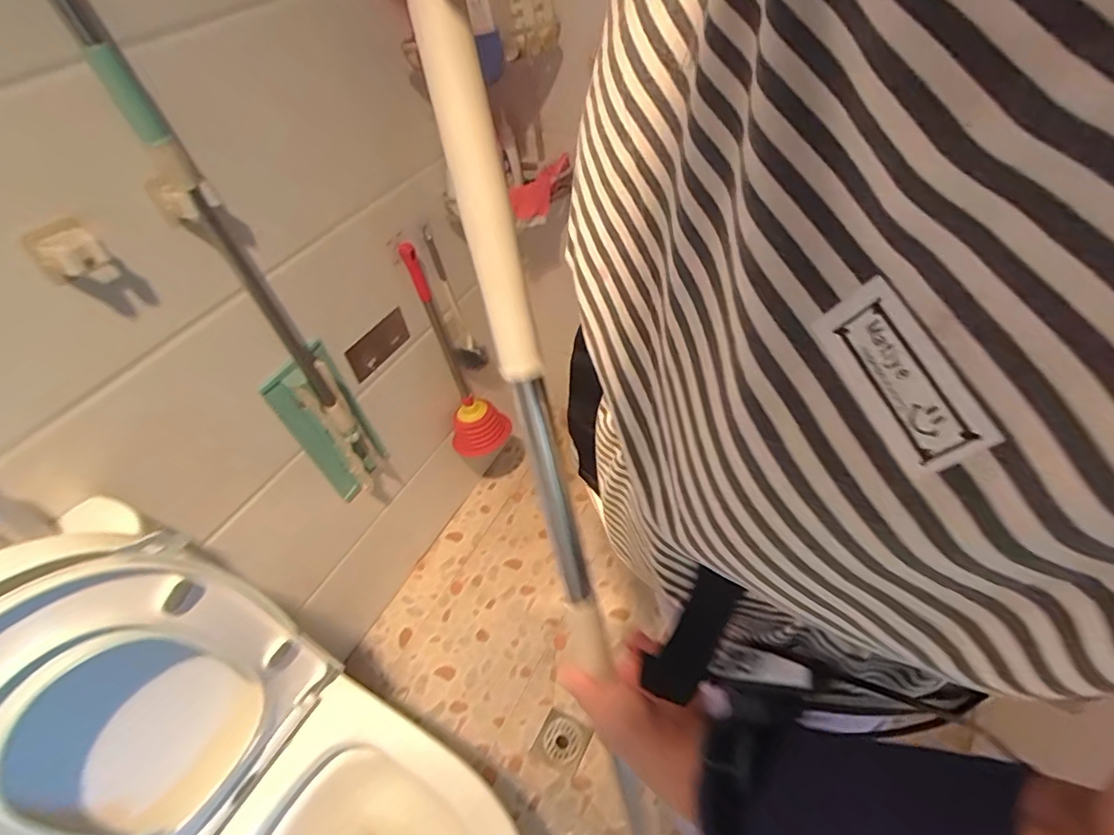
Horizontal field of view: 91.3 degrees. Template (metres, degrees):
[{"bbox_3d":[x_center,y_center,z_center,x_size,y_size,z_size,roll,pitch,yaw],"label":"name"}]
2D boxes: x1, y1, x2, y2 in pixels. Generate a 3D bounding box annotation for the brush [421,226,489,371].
[{"bbox_3d":[-0.222,-0.258,1.233,0.079,0.352,0.060,-15,47,-6],"label":"brush"}]

